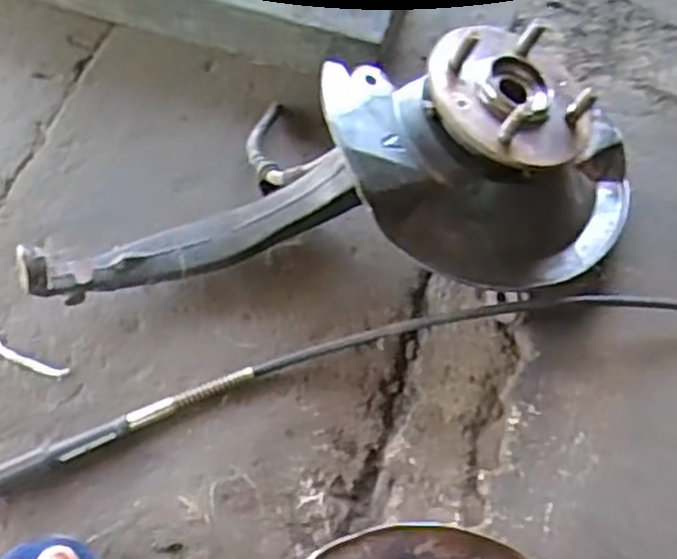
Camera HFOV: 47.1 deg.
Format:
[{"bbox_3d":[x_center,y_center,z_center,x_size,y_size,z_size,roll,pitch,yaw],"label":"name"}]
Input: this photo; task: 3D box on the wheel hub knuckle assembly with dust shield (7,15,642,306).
[{"bbox_3d":[0.008,-0.082,0.621,0.475,0.137,0.203,-1,64,-2],"label":"wheel hub knuckle assembly with dust shield"}]

